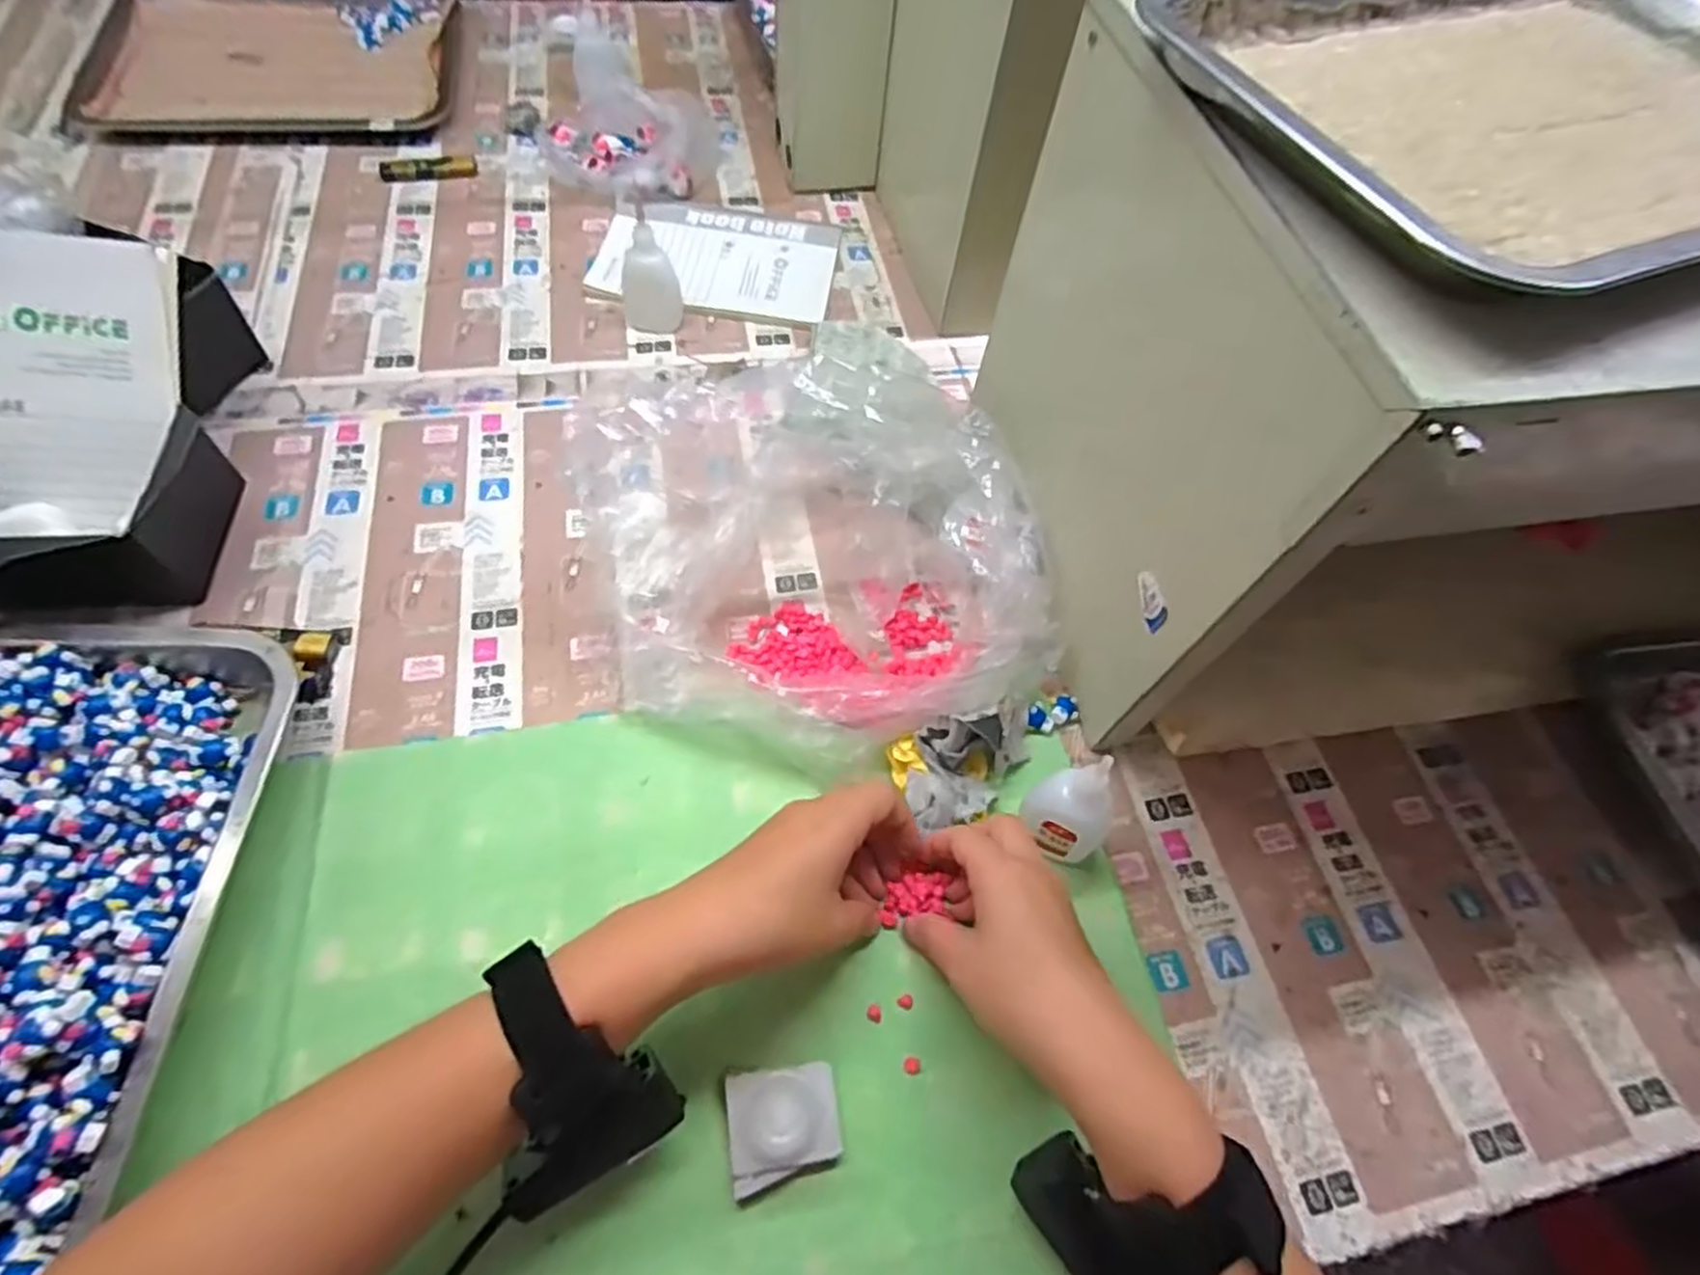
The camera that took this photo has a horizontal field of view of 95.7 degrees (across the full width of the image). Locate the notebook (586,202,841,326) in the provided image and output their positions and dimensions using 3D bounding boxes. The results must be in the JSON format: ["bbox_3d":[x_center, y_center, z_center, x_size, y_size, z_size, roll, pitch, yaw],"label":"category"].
[{"bbox_3d":[-0.112,-0.328,0.661,0.195,0.011,0.129,10,61,2],"label":"notebook"}]

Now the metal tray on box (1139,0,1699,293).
[{"bbox_3d":[0.289,-0.232,0.321,0.284,0.030,0.229,-24,66,-17],"label":"metal tray on box"}]

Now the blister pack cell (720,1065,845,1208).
[{"bbox_3d":[-0.030,0.223,0.353,0.049,0.013,0.048,-9,62,-9],"label":"blister pack cell"}]

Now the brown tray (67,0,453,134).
[{"bbox_3d":[-0.551,-0.558,0.738,0.321,0.021,0.238,-2,61,-5],"label":"brown tray"}]

